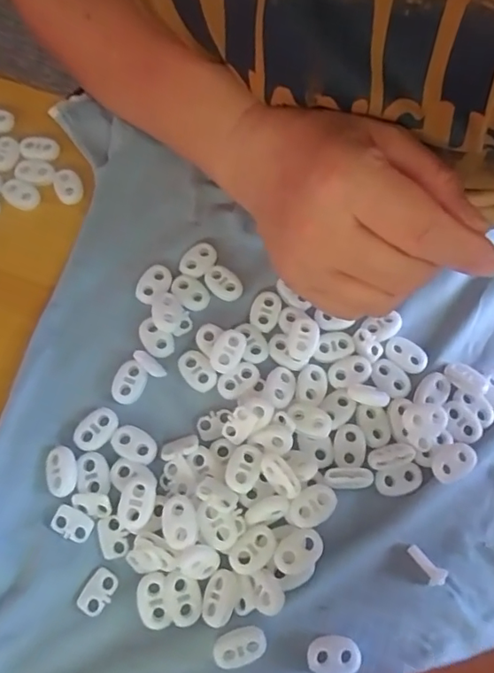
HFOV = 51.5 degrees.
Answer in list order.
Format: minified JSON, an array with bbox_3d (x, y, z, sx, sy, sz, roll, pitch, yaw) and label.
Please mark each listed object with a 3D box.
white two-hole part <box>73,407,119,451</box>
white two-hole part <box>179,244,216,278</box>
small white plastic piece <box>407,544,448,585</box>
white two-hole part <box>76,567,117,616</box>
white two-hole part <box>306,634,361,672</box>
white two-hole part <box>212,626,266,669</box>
[{"bbox_3d":[-0.072,0.044,0.245,0.015,0.004,0.022,38,73,10],"label":"white two-hole part"},{"bbox_3d":[-0.026,-0.042,0.278,0.014,0.004,0.022,37,73,10],"label":"white two-hole part"},{"bbox_3d":[0.082,0.104,0.233,0.009,0.004,0.019,-37,61,-14],"label":"small white plastic piece"},{"bbox_3d":[-0.065,0.111,0.222,0.013,0.004,0.018,30,72,8],"label":"white two-hole part"},{"bbox_3d":[0.037,0.137,0.219,0.022,0.006,0.015,2,71,-2],"label":"white two-hole part"},{"bbox_3d":[-0.003,0.131,0.218,0.022,0.008,0.014,-16,72,-8],"label":"white two-hole part"}]

